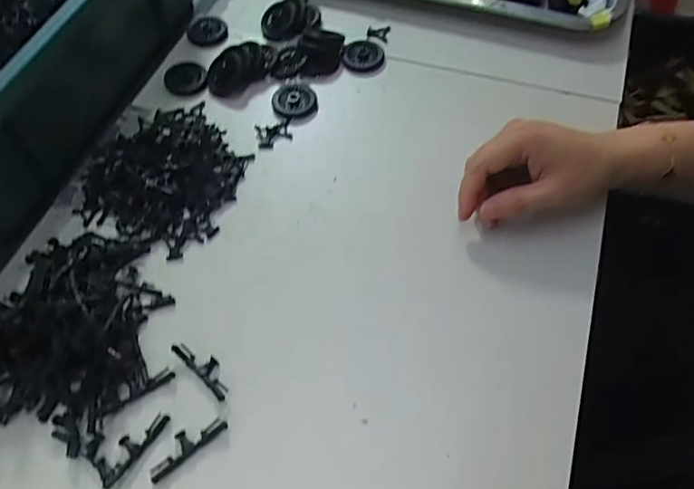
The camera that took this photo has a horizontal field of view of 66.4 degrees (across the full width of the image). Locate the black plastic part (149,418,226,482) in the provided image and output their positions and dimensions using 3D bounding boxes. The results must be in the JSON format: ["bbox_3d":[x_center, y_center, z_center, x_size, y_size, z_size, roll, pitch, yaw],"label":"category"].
[{"bbox_3d":[-0.095,0.117,0.311,0.049,0.004,0.016,-36,64,-18],"label":"black plastic part"}]

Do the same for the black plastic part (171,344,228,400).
[{"bbox_3d":[-0.089,0.077,0.333,0.047,0.005,0.015,38,67,22],"label":"black plastic part"}]

